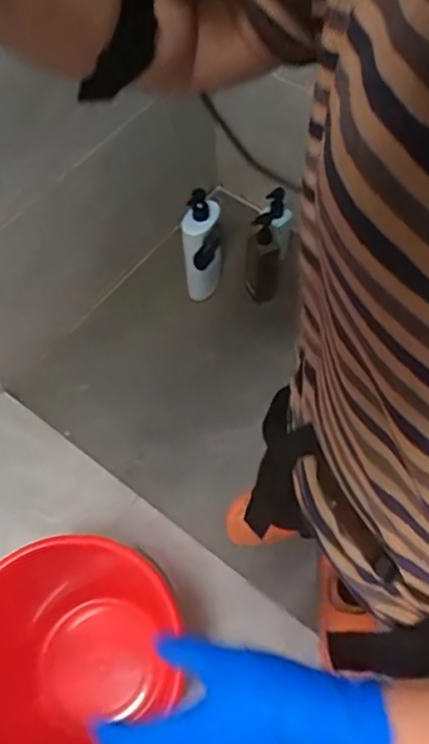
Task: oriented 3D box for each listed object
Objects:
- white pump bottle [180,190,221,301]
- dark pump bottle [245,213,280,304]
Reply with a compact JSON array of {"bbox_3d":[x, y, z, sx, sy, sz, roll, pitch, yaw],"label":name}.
[{"bbox_3d":[-0.029,-0.278,1.332,0.096,0.290,0.096,-6,62,-4],"label":"white pump bottle"},{"bbox_3d":[0.111,-0.247,1.342,0.073,0.201,0.081,6,62,3],"label":"dark pump bottle"}]

